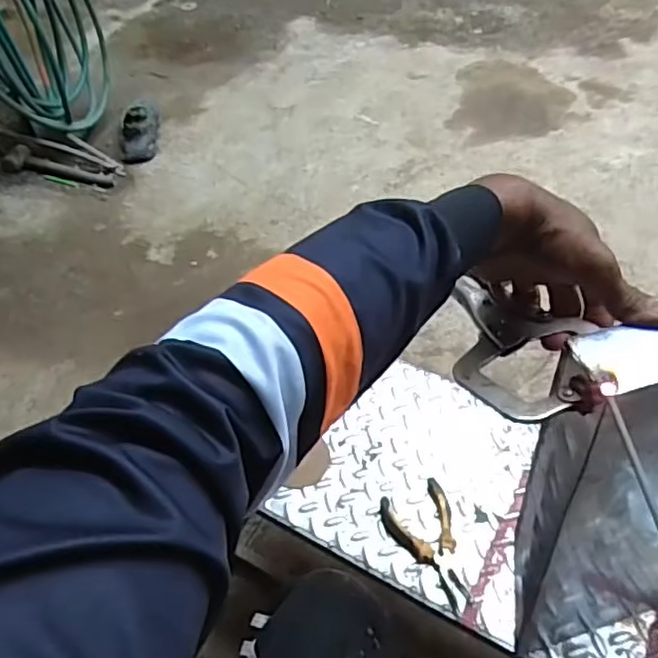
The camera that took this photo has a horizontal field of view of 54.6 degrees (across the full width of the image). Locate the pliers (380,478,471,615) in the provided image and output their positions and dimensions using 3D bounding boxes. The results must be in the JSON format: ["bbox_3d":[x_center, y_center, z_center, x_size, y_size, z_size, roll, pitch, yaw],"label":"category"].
[{"bbox_3d":[0.115,0.256,0.755,0.081,0.017,0.150,-10,50,-5],"label":"pliers"}]

